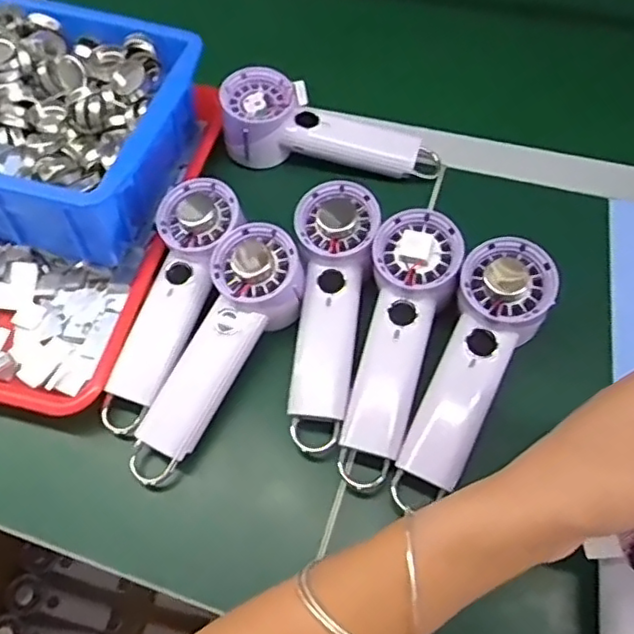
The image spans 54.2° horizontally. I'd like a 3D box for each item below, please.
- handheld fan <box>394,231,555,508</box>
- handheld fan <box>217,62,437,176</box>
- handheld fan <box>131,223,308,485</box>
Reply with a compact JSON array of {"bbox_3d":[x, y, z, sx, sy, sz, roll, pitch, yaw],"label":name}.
[{"bbox_3d":[0.108,0.036,0.430,0.058,0.035,0.190,24,83,17],"label":"handheld fan"},{"bbox_3d":[0.010,-0.164,0.545,0.185,0.059,0.062,13,62,12],"label":"handheld fan"},{"bbox_3d":[-0.076,0.024,0.449,0.067,0.068,0.191,27,65,19],"label":"handheld fan"}]

